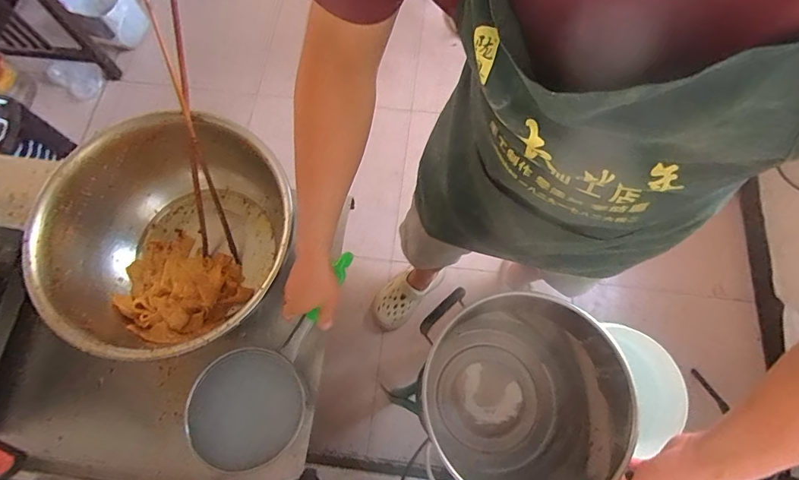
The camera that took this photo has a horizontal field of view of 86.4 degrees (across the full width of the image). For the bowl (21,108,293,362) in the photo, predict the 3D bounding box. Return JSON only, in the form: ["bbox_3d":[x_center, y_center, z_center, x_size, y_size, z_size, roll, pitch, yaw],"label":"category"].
[{"bbox_3d":[-0.370,0.000,0.731,0.376,0.181,0.388,0,72,0],"label":"bowl"}]

